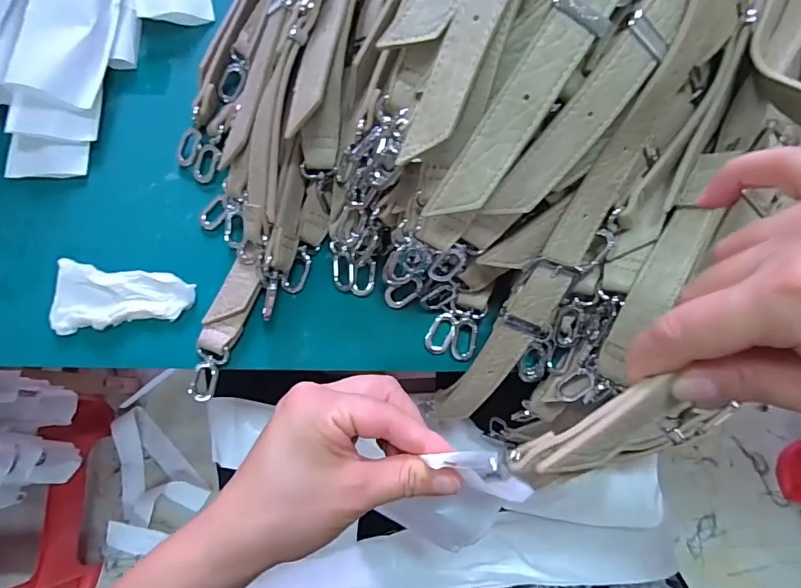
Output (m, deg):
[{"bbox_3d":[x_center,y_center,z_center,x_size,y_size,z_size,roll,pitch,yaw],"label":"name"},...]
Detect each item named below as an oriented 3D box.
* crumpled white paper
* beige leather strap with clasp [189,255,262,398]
[{"bbox_3d":[-0.194,0.003,0.335,0.096,0.011,0.047,2,76,1],"label":"crumpled white paper"},{"bbox_3d":[-0.122,0.024,0.329,0.027,0.011,0.096,18,77,5],"label":"beige leather strap with clasp"}]

